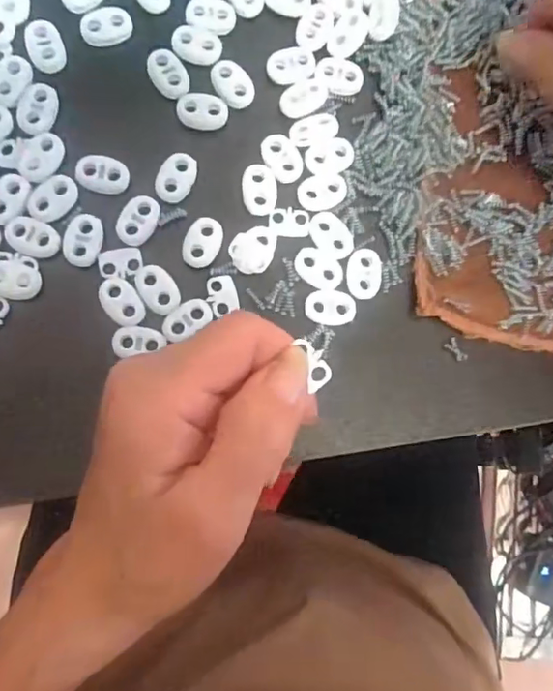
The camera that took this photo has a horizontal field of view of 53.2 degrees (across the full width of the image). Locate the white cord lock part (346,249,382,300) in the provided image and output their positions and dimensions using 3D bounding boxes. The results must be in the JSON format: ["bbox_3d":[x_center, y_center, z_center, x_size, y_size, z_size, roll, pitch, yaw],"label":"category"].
[{"bbox_3d":[0.040,-0.032,0.246,0.016,0.004,0.022,-3,85,-7],"label":"white cord lock part"}]

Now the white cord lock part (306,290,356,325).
[{"bbox_3d":[0.024,-0.017,0.244,0.022,0.004,0.016,-3,85,-7],"label":"white cord lock part"}]

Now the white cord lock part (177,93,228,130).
[{"bbox_3d":[-0.033,-0.104,0.246,0.022,0.004,0.016,3,84,-7],"label":"white cord lock part"}]

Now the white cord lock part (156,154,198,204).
[{"bbox_3d":[-0.043,-0.073,0.241,0.014,0.004,0.023,27,82,-4],"label":"white cord lock part"}]

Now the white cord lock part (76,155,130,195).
[{"bbox_3d":[-0.075,-0.073,0.237,0.022,0.004,0.016,8,84,-6],"label":"white cord lock part"}]

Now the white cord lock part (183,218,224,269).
[{"bbox_3d":[-0.032,-0.045,0.241,0.015,0.004,0.022,22,82,-4],"label":"white cord lock part"}]

